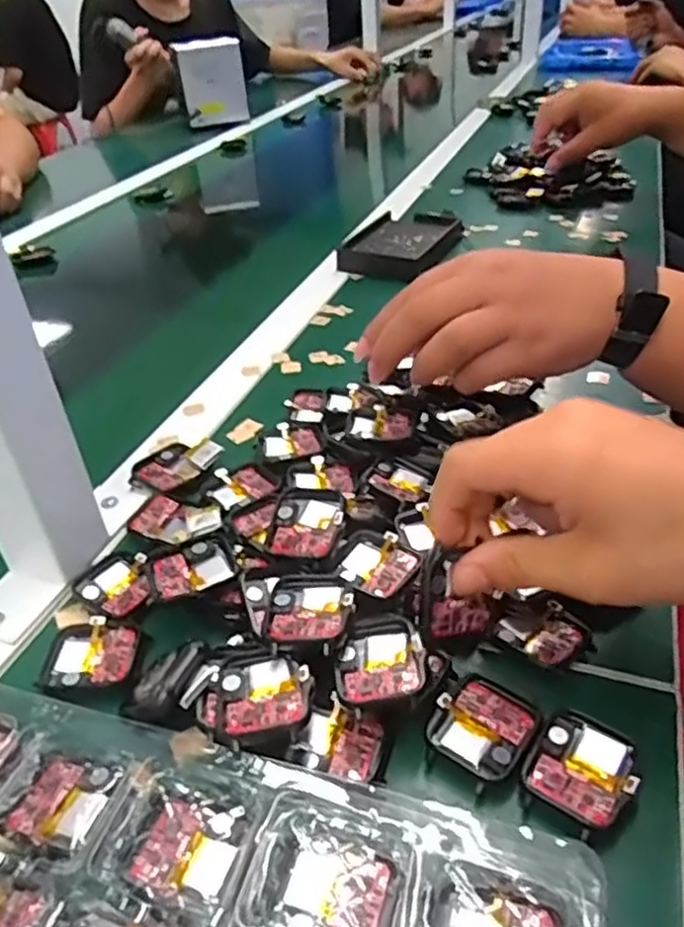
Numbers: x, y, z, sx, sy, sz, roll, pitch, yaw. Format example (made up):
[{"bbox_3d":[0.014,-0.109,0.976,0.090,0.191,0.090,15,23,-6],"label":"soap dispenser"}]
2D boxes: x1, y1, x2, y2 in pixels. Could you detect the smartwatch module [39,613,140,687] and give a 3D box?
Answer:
[{"bbox_3d":[-0.118,0.089,0.325,0.041,0.008,0.036,-4,36,0],"label":"smartwatch module"}]

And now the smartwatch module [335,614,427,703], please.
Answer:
[{"bbox_3d":[0.016,0.080,0.293,0.036,0.010,0.044,-3,36,2],"label":"smartwatch module"}]

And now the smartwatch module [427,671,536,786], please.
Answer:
[{"bbox_3d":[0.058,0.110,0.287,0.038,0.015,0.041,20,43,30],"label":"smartwatch module"}]

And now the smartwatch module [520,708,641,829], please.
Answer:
[{"bbox_3d":[0.094,0.120,0.271,0.037,0.014,0.040,20,43,30],"label":"smartwatch module"}]

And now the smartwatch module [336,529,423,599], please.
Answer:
[{"bbox_3d":[0.017,0.048,0.342,0.033,0.009,0.043,-31,43,-31],"label":"smartwatch module"}]

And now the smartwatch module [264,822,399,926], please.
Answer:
[{"bbox_3d":[-0.004,0.144,0.235,0.042,0.011,0.036,9,38,18],"label":"smartwatch module"}]

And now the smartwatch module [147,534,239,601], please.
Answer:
[{"bbox_3d":[-0.073,0.054,0.346,0.043,0.009,0.038,-22,39,-22],"label":"smartwatch module"}]

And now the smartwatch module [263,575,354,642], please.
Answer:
[{"bbox_3d":[-0.014,0.067,0.310,0.038,0.011,0.039,2,36,9],"label":"smartwatch module"}]

